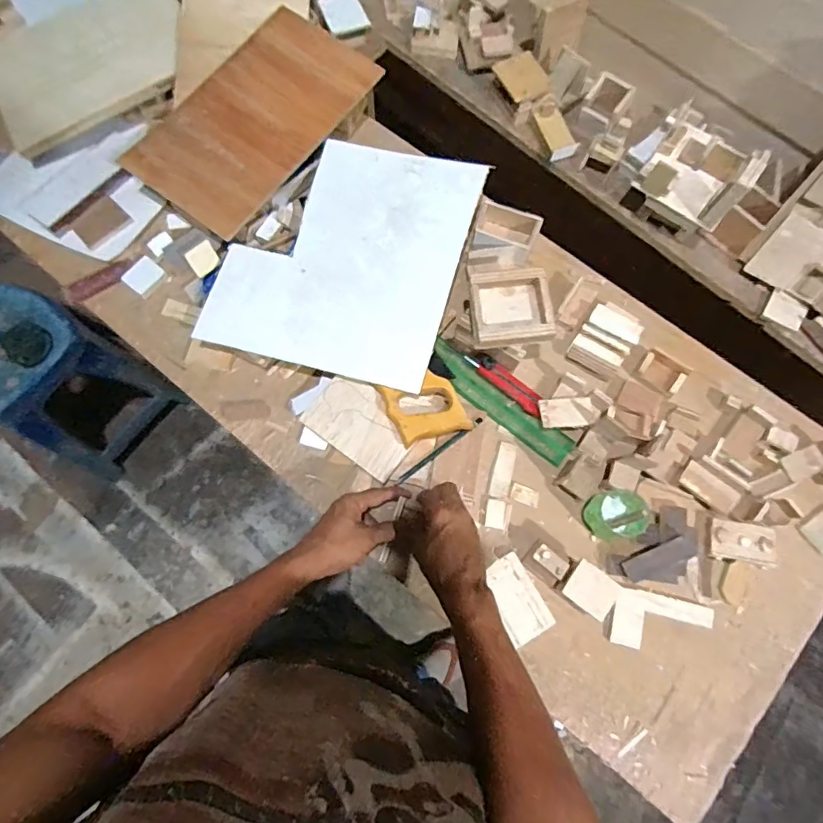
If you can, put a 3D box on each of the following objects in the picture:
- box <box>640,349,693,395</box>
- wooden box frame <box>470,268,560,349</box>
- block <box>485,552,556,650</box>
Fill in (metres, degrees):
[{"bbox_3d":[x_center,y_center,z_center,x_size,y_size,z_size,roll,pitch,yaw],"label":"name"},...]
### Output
[{"bbox_3d":[0.349,-0.056,0.682,0.059,0.016,0.041,38,78,10],"label":"box"},{"bbox_3d":[0.125,-0.132,0.628,0.103,0.034,0.103,-7,74,-2],"label":"wooden box frame"},{"bbox_3d":[0.132,0.236,0.619,0.057,0.012,0.098,-28,76,-8],"label":"block"}]

